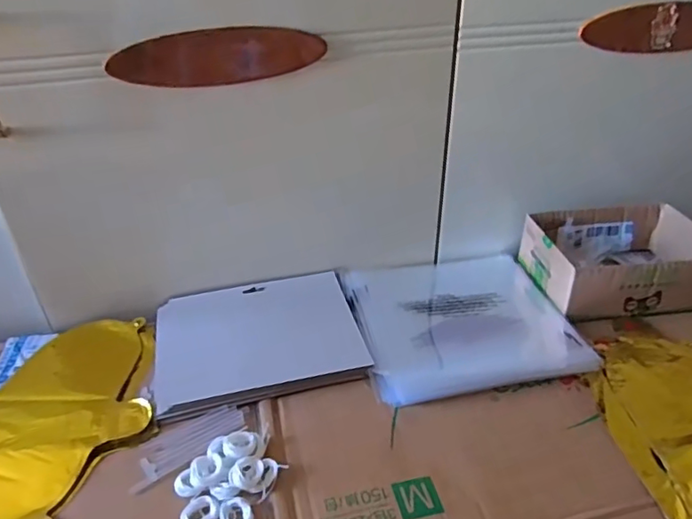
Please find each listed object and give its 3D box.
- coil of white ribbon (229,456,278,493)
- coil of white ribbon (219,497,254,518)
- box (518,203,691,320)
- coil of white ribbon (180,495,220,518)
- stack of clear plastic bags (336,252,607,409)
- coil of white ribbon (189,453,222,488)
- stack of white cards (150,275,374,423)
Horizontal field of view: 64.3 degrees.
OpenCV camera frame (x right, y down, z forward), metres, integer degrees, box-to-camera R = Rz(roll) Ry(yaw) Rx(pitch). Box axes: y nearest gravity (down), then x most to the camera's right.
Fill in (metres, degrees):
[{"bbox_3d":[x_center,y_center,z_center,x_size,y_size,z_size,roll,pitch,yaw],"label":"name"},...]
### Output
[{"bbox_3d":[-0.073,0.171,0.437,0.033,0.015,0.027,5,36,8],"label":"coil of white ribbon"},{"bbox_3d":[-0.082,0.194,0.416,0.024,0.006,0.027,-15,37,-19],"label":"coil of white ribbon"},{"bbox_3d":[0.322,-0.002,0.653,0.197,0.070,0.144,-3,35,-3],"label":"box"},{"bbox_3d":[-0.110,0.192,0.416,0.028,0.008,0.025,-23,41,-28],"label":"coil of white ribbon"},{"bbox_3d":[0.123,0.056,0.605,0.226,0.019,0.214,-7,36,-8],"label":"stack of clear plastic bags"},{"bbox_3d":[-0.111,0.170,0.440,0.025,0.015,0.023,0,35,0],"label":"coil of white ribbon"},{"bbox_3d":[-0.091,0.080,0.579,0.205,0.012,0.165,-9,36,-11],"label":"stack of white cards"}]

